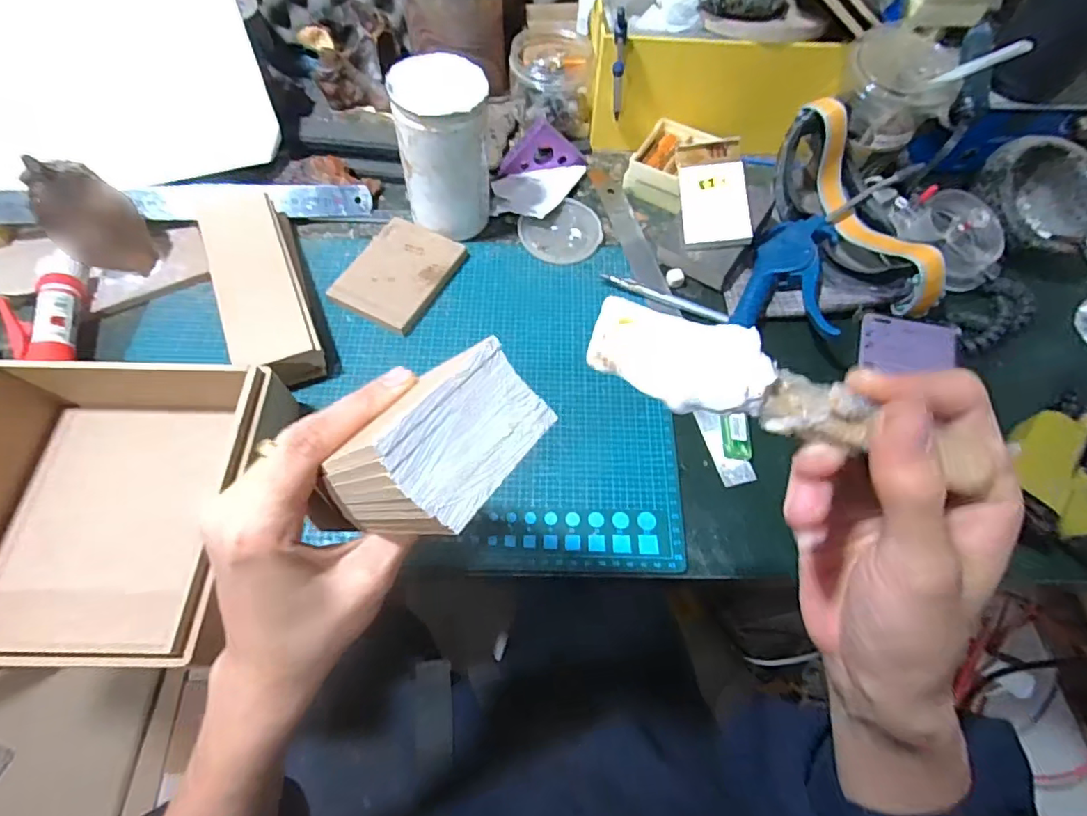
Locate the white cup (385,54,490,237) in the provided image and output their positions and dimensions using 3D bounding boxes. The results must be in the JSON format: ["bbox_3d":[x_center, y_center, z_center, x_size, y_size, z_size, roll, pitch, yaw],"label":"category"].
[{"bbox_3d":[-0.082,-0.219,0.457,0.072,0.116,0.072,-2,62,-2],"label":"white cup"}]

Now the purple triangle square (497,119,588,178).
[{"bbox_3d":[-0.002,-0.252,0.554,0.061,0.067,0.018,33,28,-29],"label":"purple triangle square"}]

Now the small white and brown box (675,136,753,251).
[{"bbox_3d":[0.151,-0.194,0.479,0.057,0.012,0.108,-3,75,6],"label":"small white and brown box"}]

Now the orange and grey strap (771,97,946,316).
[{"bbox_3d":[0.273,-0.170,0.464,0.056,0.091,0.190,-30,67,-16],"label":"orange and grey strap"}]

